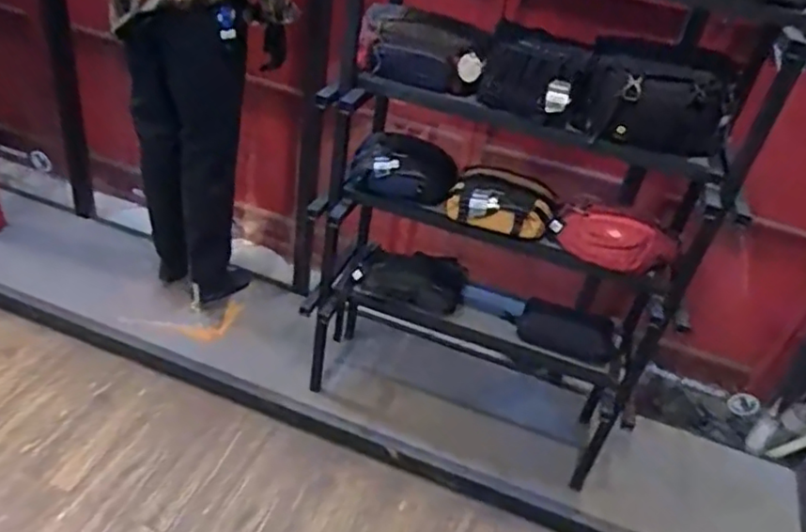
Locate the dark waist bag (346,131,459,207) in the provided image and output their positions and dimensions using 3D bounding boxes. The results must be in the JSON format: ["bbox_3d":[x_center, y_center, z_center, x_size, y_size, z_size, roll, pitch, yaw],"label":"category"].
[{"bbox_3d":[0.005,-0.244,1.590,0.274,0.165,0.101,9,35,-2],"label":"dark waist bag"}]

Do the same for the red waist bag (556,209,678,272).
[{"bbox_3d":[0.497,-0.056,1.492,0.258,0.136,0.075,27,39,23],"label":"red waist bag"}]

